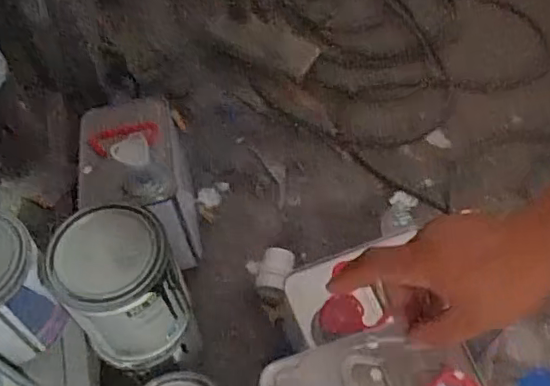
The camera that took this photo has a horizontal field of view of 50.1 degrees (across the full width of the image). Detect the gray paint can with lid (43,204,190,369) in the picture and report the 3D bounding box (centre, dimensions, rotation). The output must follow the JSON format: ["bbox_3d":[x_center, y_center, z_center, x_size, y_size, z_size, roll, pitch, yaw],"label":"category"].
[{"bbox_3d":[-0.140,0.092,0.551,0.100,0.147,0.099,0,61,0],"label":"gray paint can with lid"}]

